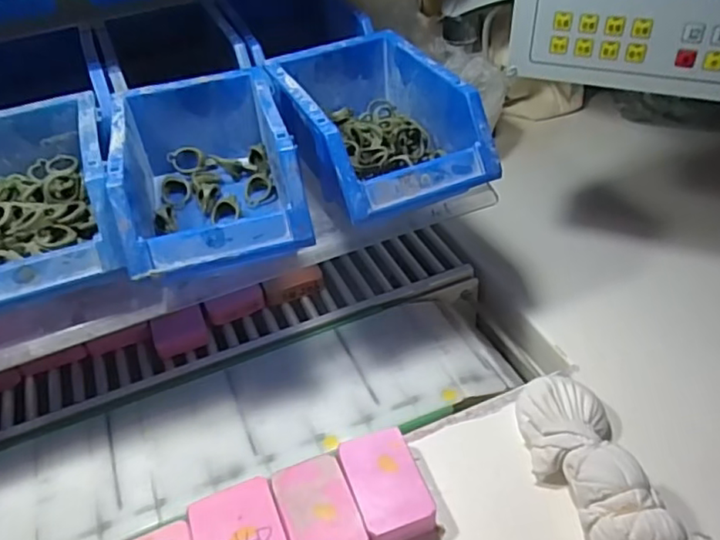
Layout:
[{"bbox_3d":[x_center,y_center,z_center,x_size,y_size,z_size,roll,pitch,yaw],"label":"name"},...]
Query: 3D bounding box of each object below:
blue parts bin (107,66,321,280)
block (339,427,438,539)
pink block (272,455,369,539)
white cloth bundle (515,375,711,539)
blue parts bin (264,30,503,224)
[{"bbox_3d":[-0.110,-0.071,0.462,0.120,0.078,0.175,-12,41,-7],"label":"blue parts bin"},{"bbox_3d":[0.018,0.144,0.408,0.045,0.024,0.074,-15,42,-11],"label":"block"},{"bbox_3d":[-0.026,0.157,0.394,0.044,0.019,0.069,-17,43,-13],"label":"pink block"},{"bbox_3d":[0.159,0.138,0.385,0.065,0.045,0.176,-13,42,-9],"label":"white cloth bundle"},{"bbox_3d":[0.011,-0.119,0.490,0.122,0.061,0.174,-20,42,-16],"label":"blue parts bin"}]

